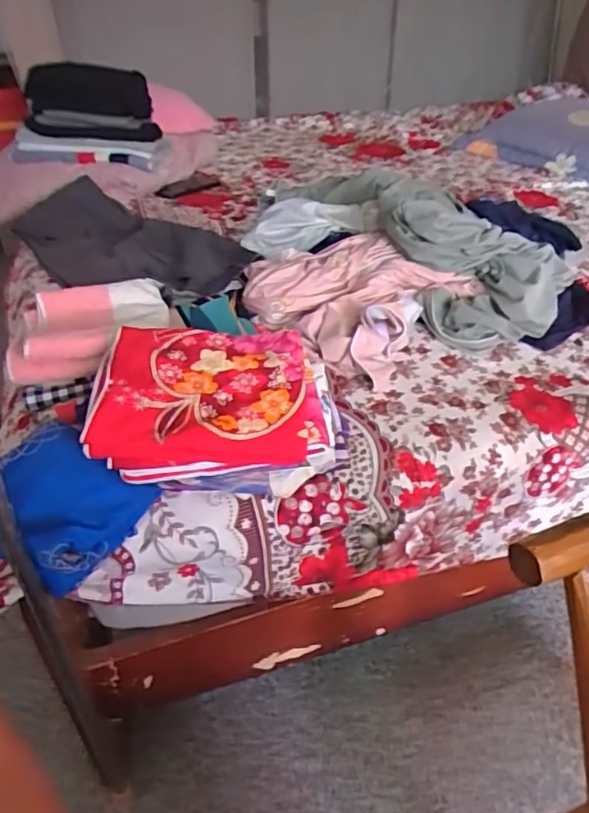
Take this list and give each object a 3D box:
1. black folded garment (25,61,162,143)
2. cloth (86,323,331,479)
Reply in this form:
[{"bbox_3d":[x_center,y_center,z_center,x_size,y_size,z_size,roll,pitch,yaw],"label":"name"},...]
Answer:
[{"bbox_3d":[-0.423,-0.630,1.179,0.249,0.127,0.110,-7,39,-7],"label":"black folded garment"},{"bbox_3d":[-0.088,-0.007,0.610,0.236,0.084,0.154,-4,38,-3],"label":"cloth"}]

